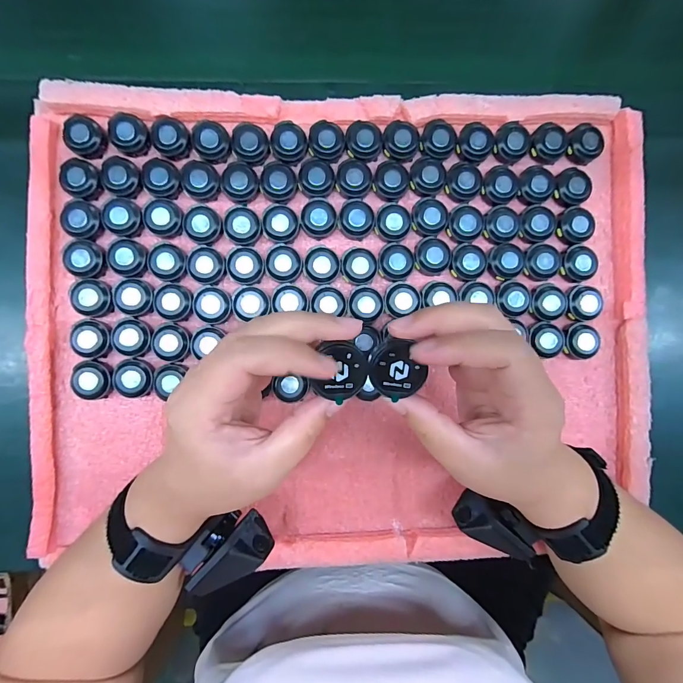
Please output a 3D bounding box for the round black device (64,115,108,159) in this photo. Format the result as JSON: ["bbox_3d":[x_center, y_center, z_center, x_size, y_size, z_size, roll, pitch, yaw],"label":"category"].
[{"bbox_3d":[-0.201,-0.161,0.289,0.027,0.010,0.031,-40,92,-2],"label":"round black device"}]

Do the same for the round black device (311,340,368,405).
[{"bbox_3d":[0.000,0.015,0.180,0.025,0.005,0.029,22,90,-3],"label":"round black device"}]

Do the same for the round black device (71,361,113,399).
[{"bbox_3d":[-0.192,0.030,0.287,0.030,0.013,0.028,0,91,-3],"label":"round black device"}]

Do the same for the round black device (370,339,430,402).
[{"bbox_3d":[0.027,0.014,0.184,0.026,0.005,0.029,-35,92,-2],"label":"round black device"}]

